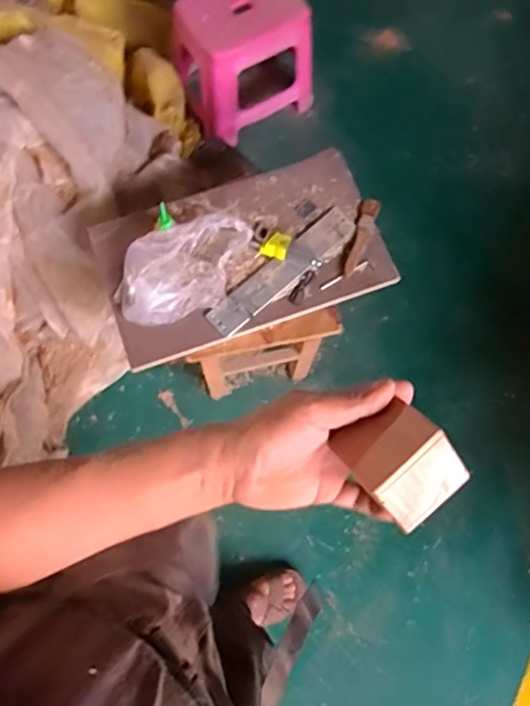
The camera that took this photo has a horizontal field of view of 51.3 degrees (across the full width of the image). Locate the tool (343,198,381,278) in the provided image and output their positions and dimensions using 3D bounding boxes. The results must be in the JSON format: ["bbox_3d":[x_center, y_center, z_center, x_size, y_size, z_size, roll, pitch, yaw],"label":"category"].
[{"bbox_3d":[0.187,-0.221,1.060,0.035,0.020,0.162,18,74,4],"label":"tool"}]

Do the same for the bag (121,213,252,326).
[{"bbox_3d":[-0.145,-0.154,1.016,0.268,0.049,0.161,-26,76,-8],"label":"bag"}]

